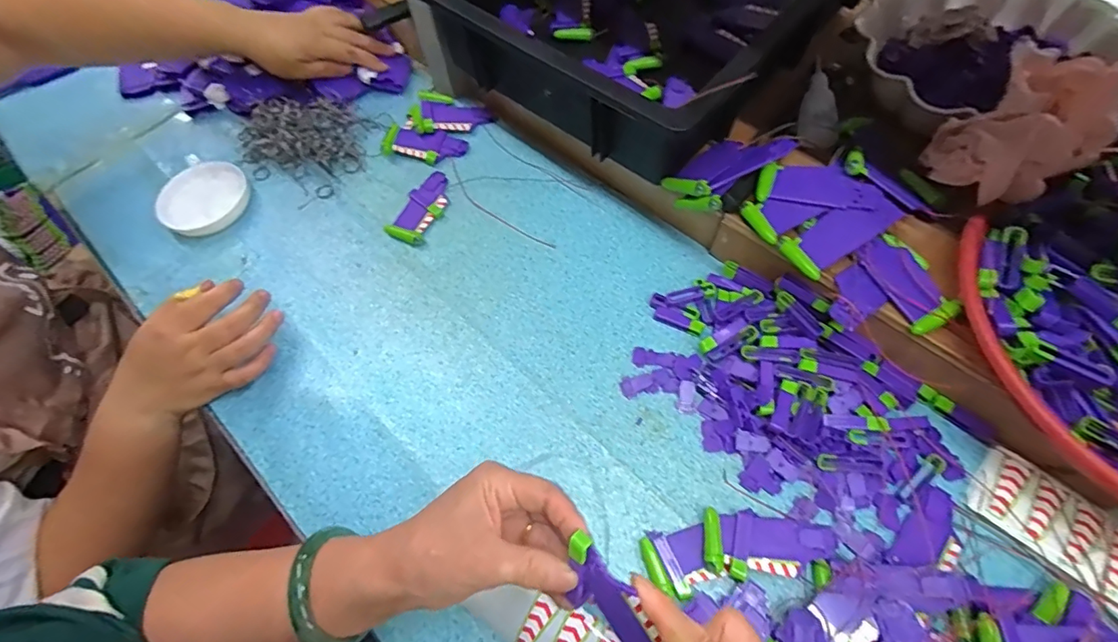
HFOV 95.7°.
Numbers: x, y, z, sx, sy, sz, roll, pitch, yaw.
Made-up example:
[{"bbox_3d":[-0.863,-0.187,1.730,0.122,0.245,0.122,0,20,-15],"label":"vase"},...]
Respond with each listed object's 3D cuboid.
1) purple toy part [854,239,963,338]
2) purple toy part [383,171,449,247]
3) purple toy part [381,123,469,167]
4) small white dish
[{"bbox_3d":[0.266,-0.029,0.389,0.037,0.012,0.077,-23,63,-8],"label":"purple toy part"},{"bbox_3d":[-0.141,-0.119,0.531,0.042,0.010,0.090,23,66,15],"label":"purple toy part"},{"bbox_3d":[-0.151,-0.196,0.565,0.090,0.018,0.041,12,64,10],"label":"purple toy part"},{"bbox_3d":[-0.385,-0.133,0.551,0.089,0.021,0.093,-2,62,3],"label":"small white dish"}]

